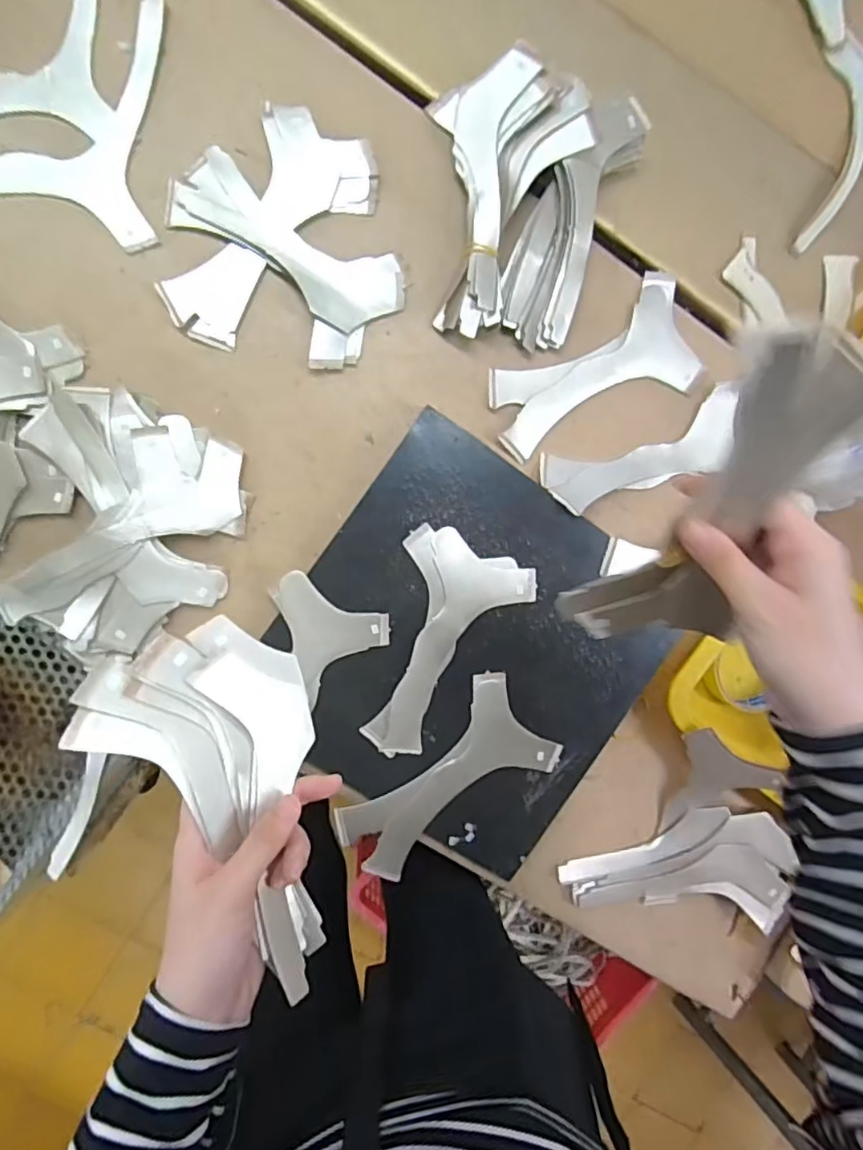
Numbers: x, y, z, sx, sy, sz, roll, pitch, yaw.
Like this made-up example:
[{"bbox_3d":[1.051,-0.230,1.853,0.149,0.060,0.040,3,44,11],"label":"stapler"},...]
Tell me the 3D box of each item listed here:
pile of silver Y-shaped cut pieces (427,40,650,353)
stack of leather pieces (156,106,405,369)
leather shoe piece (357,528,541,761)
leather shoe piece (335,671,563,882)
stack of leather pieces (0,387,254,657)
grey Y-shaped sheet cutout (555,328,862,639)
[{"bbox_3d":[0.077,-0.298,0.496,0.171,0.041,0.208,14,94,-6],"label":"pile of silver Y-shaped cut pieces"},{"bbox_3d":[-0.117,-0.274,0.489,0.183,0.018,0.189,4,95,-6],"label":"stack of leather pieces"},{"bbox_3d":[0.003,0.063,0.514,0.108,0.008,0.189,25,93,-7],"label":"leather shoe piece"},{"bbox_3d":[0.010,0.178,0.525,0.191,0.011,0.097,-38,97,-1],"label":"leather shoe piece"},{"bbox_3d":[-0.248,-0.032,0.486,0.167,0.041,0.209,19,93,-7],"label":"stack of leather pieces"},{"bbox_3d":[0.138,-0.024,0.306,0.069,0.028,0.189,15,131,-9],"label":"grey Y-shaped sheet cutout"}]

